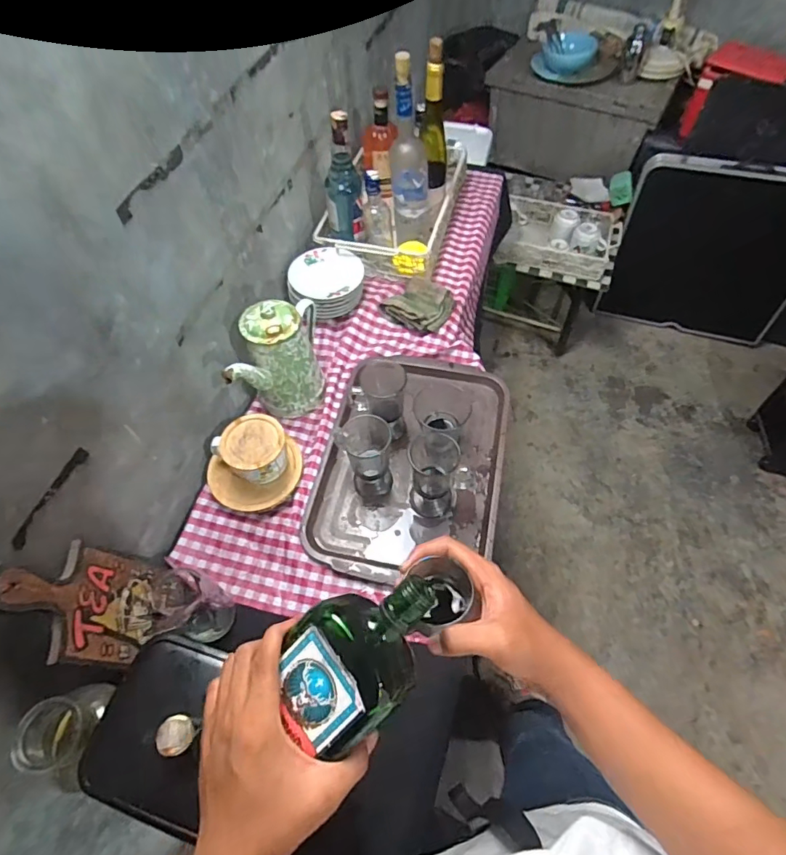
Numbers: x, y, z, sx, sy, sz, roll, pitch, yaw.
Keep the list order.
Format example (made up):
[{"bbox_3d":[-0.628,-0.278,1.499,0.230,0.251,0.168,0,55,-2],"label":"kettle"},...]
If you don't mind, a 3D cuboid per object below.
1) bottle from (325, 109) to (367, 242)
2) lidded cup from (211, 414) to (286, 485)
[{"bbox_3d":[-0.098,-0.484,0.965,0.072,0.232,0.059,-5,57,-1],"label":"bottle"},{"bbox_3d":[-0.224,0.041,0.804,0.099,0.076,0.105,-1,57,2],"label":"lidded cup"}]

